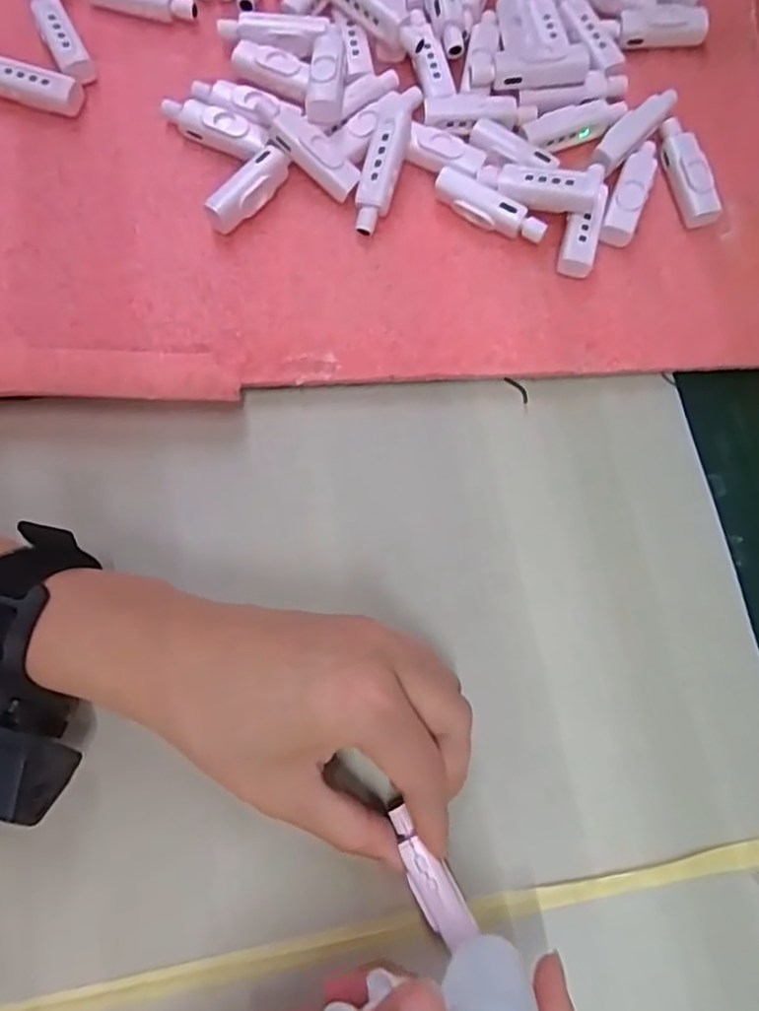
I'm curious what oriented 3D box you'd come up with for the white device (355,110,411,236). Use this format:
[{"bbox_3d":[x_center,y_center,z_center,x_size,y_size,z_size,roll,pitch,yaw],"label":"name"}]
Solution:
[{"bbox_3d":[0.001,-0.163,0.299,0.017,0.017,0.066,14,93,1],"label":"white device"}]

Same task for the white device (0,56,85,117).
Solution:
[{"bbox_3d":[-0.174,-0.203,0.300,0.056,0.016,0.014,13,77,1],"label":"white device"}]

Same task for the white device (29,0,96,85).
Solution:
[{"bbox_3d":[-0.157,-0.232,0.305,0.015,0.011,0.057,-27,79,-8],"label":"white device"}]

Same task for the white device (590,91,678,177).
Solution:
[{"bbox_3d":[0.127,-0.187,0.310,0.013,0.008,0.060,44,79,8],"label":"white device"}]

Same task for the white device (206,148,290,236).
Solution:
[{"bbox_3d":[-0.061,-0.150,0.293,0.013,0.019,0.046,38,78,6],"label":"white device"}]

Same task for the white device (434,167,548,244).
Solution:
[{"bbox_3d":[0.053,-0.142,0.298,0.056,0.016,0.014,34,78,6],"label":"white device"}]

